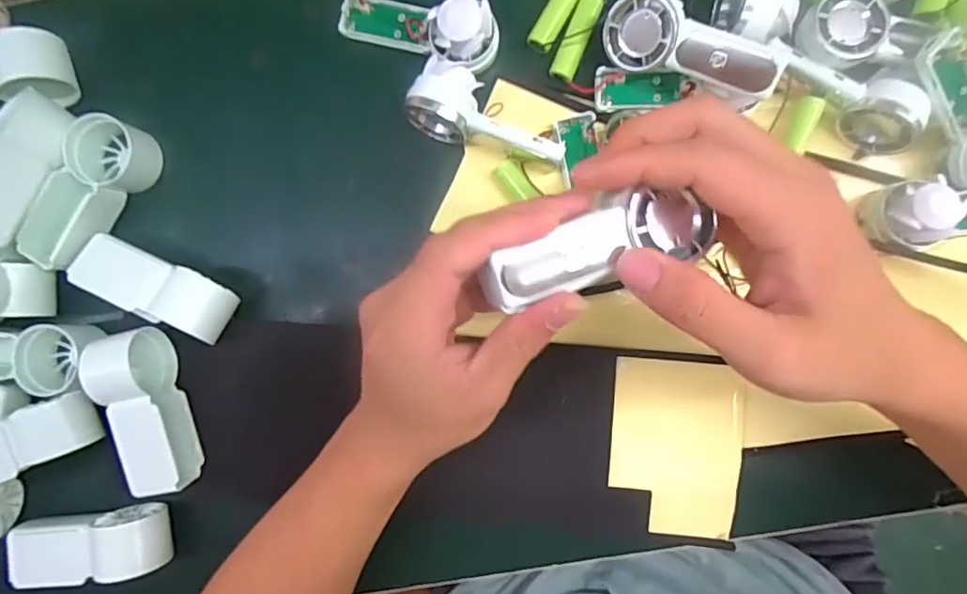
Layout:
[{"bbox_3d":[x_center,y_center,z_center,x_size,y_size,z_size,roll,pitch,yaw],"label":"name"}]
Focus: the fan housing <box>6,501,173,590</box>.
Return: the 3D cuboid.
[{"bbox_3d":[-0.237,0.149,0.339,0.093,0.031,0.039,-8,89,3],"label":"fan housing"}]

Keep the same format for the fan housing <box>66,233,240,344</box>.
[{"bbox_3d":[-0.191,-0.007,0.332,0.096,0.037,0.034,24,90,3],"label":"fan housing"}]

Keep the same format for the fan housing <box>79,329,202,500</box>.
[{"bbox_3d":[-0.196,0.067,0.327,0.034,0.041,0.093,-13,88,2],"label":"fan housing"}]

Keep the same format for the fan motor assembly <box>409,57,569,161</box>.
[{"bbox_3d":[0.004,-0.104,0.319,0.090,0.029,0.037,18,90,3],"label":"fan motor assembly"}]

